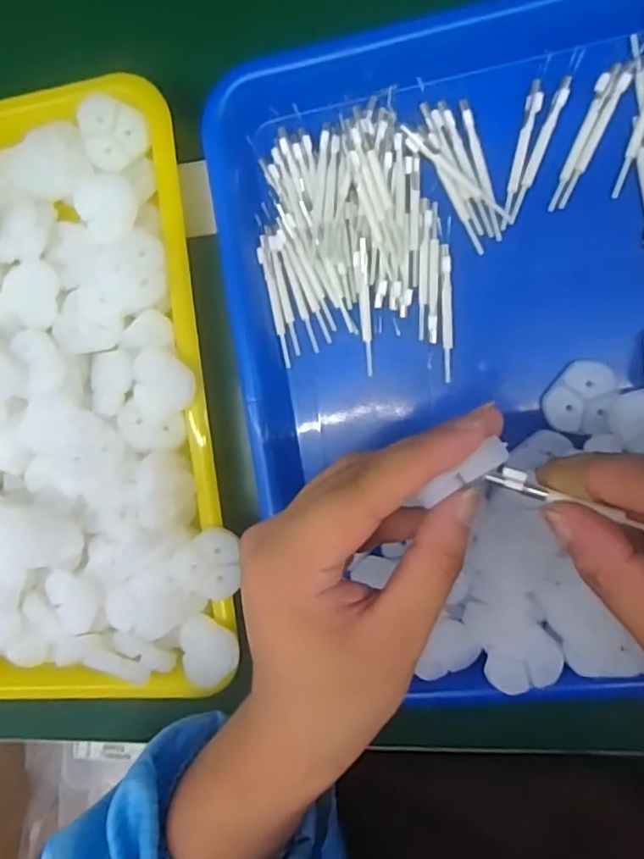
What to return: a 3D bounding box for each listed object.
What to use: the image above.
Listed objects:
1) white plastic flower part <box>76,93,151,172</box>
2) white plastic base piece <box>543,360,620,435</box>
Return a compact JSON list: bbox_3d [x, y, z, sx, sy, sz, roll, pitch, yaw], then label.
[{"bbox_3d":[-0.109,-0.157,0.338,0.036,0.009,0.036,1,127,1],"label":"white plastic flower part"},{"bbox_3d":[0.129,-0.016,0.320,0.031,0.011,0.036,20,99,9],"label":"white plastic base piece"}]

